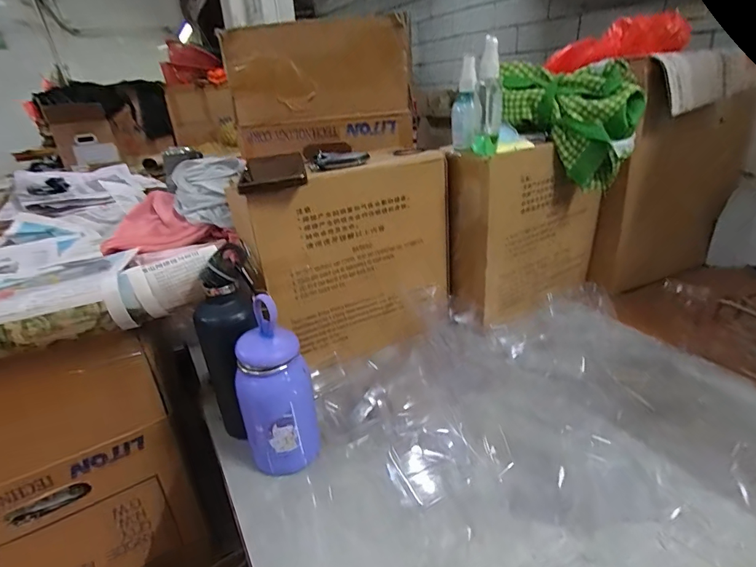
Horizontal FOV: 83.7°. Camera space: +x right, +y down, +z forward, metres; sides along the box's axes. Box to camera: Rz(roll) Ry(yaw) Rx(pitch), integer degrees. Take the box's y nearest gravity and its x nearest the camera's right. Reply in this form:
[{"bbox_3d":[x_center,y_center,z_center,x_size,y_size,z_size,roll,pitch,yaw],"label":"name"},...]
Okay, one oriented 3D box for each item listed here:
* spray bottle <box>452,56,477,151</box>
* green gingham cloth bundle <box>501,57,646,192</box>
[{"bbox_3d":[0.119,-0.244,0.581,0.032,0.114,0.031,2,26,14],"label":"spray bottle"},{"bbox_3d":[0.271,-0.231,0.620,0.192,0.154,0.083,11,29,29],"label":"green gingham cloth bundle"}]

